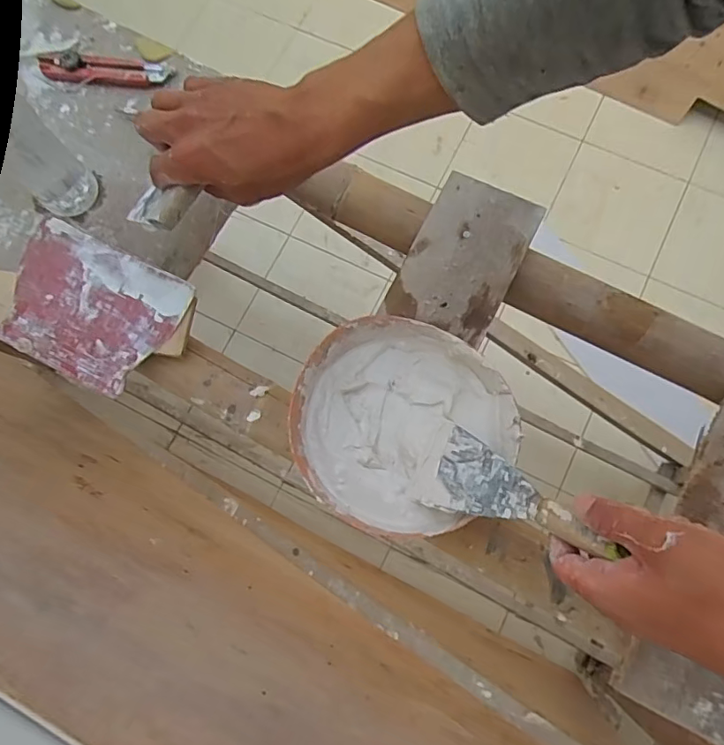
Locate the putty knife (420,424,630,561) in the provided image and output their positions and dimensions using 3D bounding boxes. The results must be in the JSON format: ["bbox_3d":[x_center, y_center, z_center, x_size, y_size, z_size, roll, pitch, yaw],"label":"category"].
[{"bbox_3d":[0.104,0.088,0.374,0.013,0.155,0.061,41,78,-30],"label":"putty knife"}]

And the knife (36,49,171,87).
[{"bbox_3d":[-0.276,-0.324,0.565,0.141,0.017,0.032,9,77,3],"label":"knife"}]

